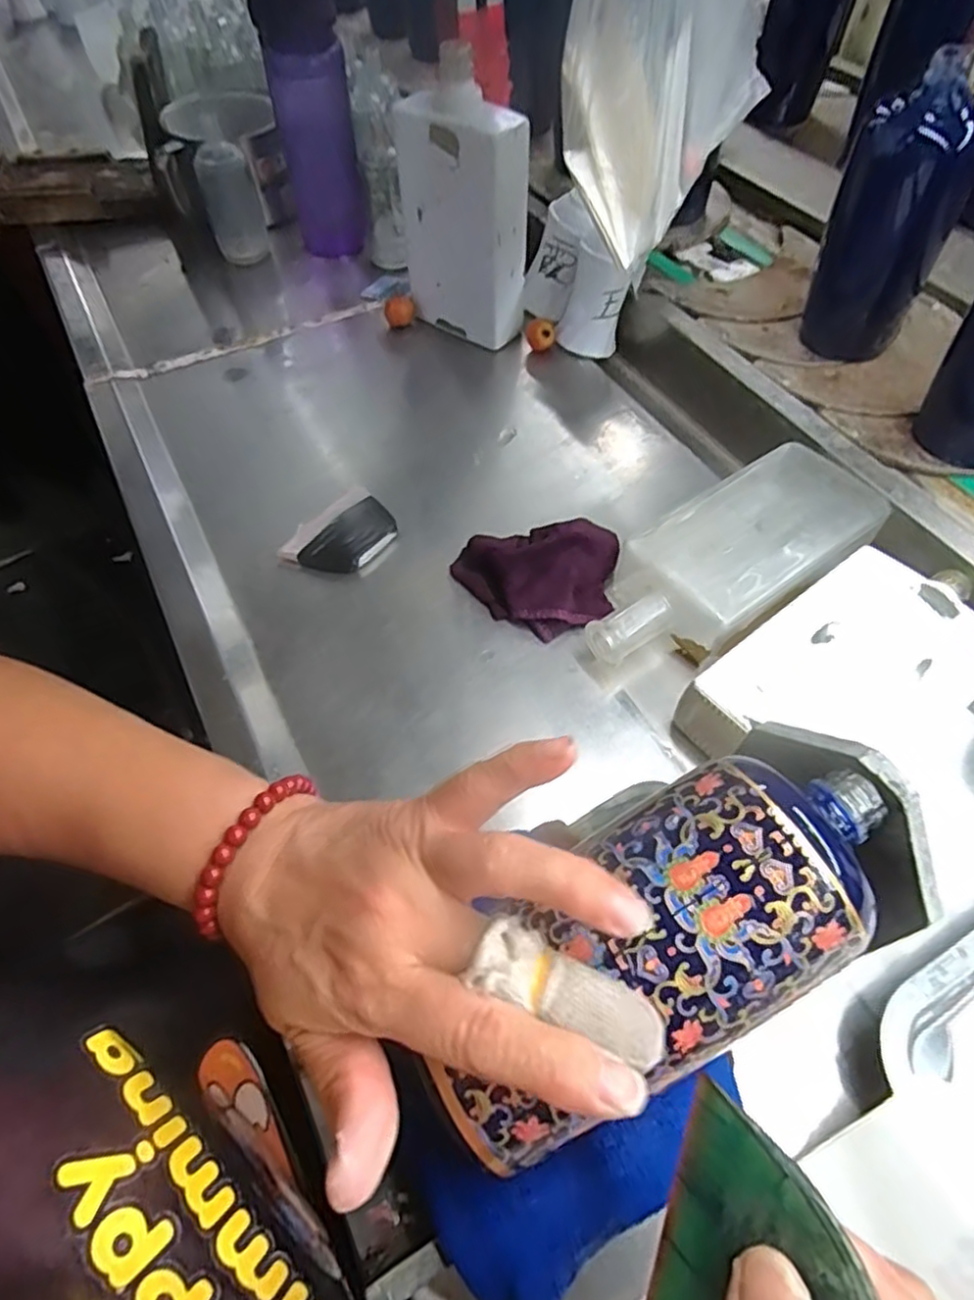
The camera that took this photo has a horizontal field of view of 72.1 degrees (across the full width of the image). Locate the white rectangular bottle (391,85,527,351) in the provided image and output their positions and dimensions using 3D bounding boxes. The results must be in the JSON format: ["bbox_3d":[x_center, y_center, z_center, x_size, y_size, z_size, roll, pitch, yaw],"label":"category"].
[{"bbox_3d":[-0.018,-0.373,0.587,0.111,0.179,0.060,35,65,23],"label":"white rectangular bottle"}]

